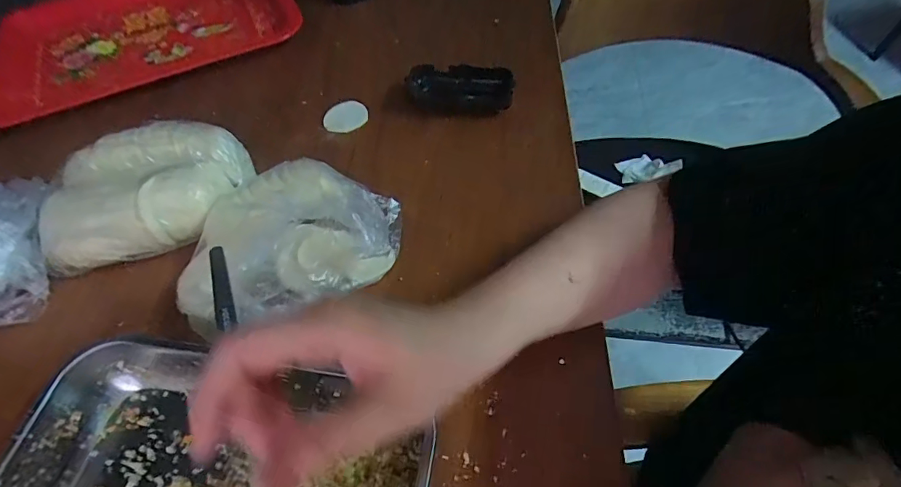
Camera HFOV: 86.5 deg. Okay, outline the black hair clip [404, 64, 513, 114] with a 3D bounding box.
[{"bbox_3d":[0.011,-0.168,0.519,0.112,0.032,0.040,7,56,9],"label":"black hair clip"}]

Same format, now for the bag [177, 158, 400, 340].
[{"bbox_3d":[-0.129,-0.011,0.377,0.178,0.063,0.137,-18,55,-8],"label":"bag"}]

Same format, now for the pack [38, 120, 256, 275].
[{"bbox_3d":[-0.262,-0.044,0.422,0.158,0.060,0.107,-17,55,-8],"label":"pack"}]

